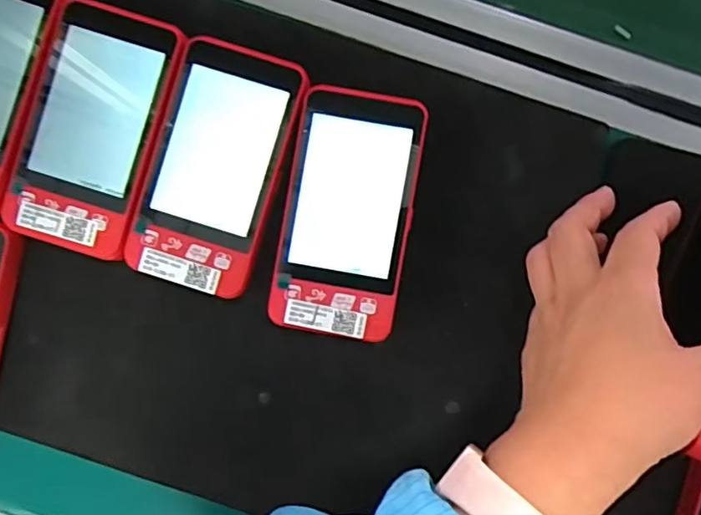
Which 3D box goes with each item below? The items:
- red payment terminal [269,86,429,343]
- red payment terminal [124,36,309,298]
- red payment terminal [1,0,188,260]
[{"bbox_3d":[0.000,-0.022,0.297,0.061,0.022,0.118,10,92,1],"label":"red payment terminal"},{"bbox_3d":[-0.064,-0.044,0.295,0.061,0.025,0.120,16,92,1],"label":"red payment terminal"},{"bbox_3d":[-0.124,-0.063,0.289,0.065,0.018,0.119,15,92,1],"label":"red payment terminal"}]

